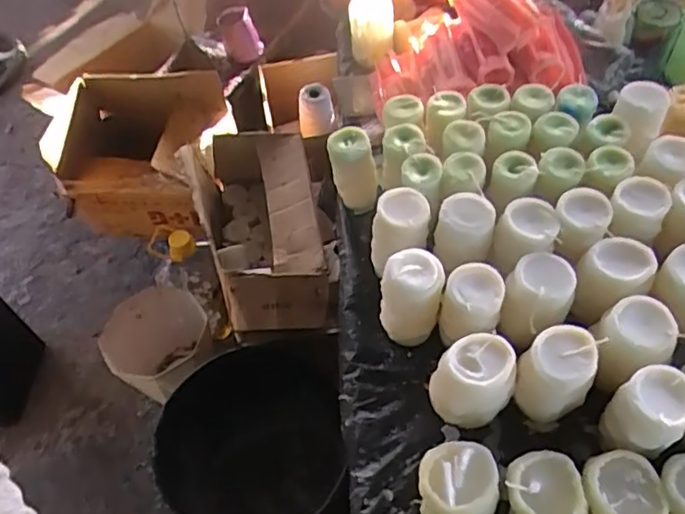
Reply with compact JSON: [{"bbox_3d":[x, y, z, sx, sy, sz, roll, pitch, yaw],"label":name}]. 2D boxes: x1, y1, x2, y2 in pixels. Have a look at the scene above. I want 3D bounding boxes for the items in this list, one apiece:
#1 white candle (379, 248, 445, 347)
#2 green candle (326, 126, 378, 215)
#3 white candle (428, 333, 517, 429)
[{"bbox_3d":[0.075,0.044,0.683,0.064,0.103,0.057,3,54,8],"label":"white candle"},{"bbox_3d":[0.016,-0.109,0.814,0.048,0.115,0.046,-3,53,4],"label":"green candle"},{"bbox_3d":[0.131,0.125,0.617,0.068,0.088,0.068,-3,53,4],"label":"white candle"}]

